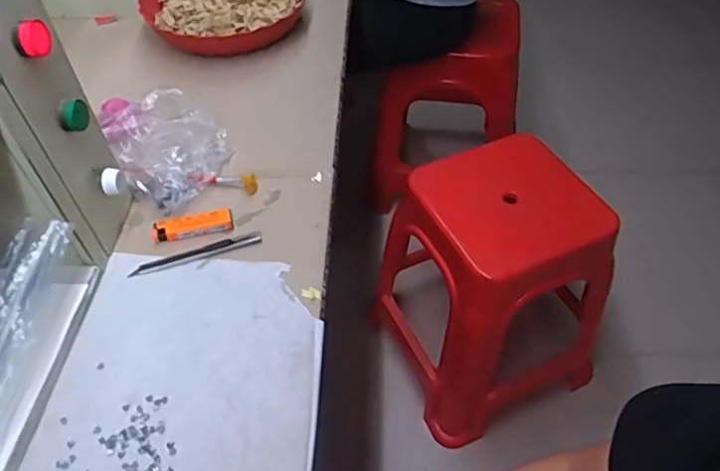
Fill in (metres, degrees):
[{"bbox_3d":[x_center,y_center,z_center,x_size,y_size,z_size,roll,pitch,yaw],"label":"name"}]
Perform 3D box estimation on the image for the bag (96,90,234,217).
[{"bbox_3d":[-0.210,-0.097,0.625,0.132,0.078,0.110,-26,53,-18],"label":"bag"}]

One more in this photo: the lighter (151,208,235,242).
[{"bbox_3d":[-0.175,-0.010,0.597,0.081,0.017,0.021,-12,50,-8],"label":"lighter"}]

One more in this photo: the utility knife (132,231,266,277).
[{"bbox_3d":[-0.166,0.018,0.582,0.129,0.005,0.018,-17,51,-12],"label":"utility knife"}]

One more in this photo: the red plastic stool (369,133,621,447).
[{"bbox_3d":[0.260,0.103,1.106,0.362,0.470,0.344,-19,51,-13],"label":"red plastic stool"}]

